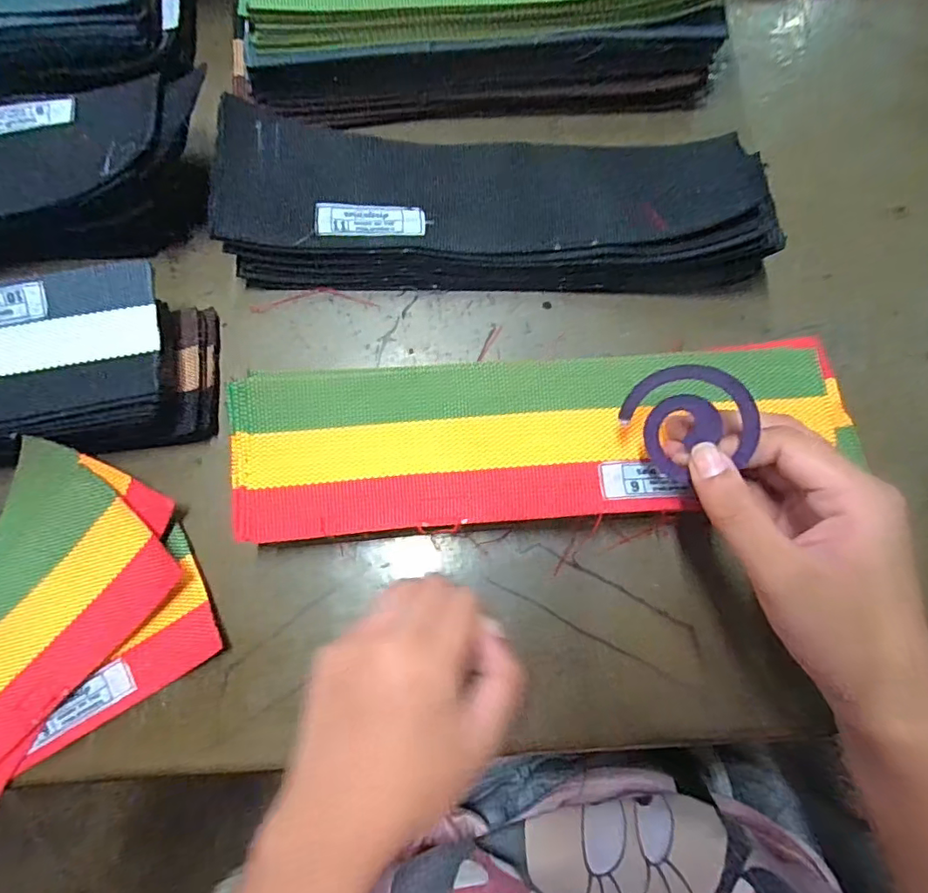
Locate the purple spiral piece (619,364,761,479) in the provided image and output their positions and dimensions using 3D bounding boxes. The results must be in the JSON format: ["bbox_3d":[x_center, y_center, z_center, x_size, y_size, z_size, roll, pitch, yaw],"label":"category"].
[{"bbox_3d":[0.098,-0.012,0.231,0.050,0.005,0.047,9,108,29],"label":"purple spiral piece"}]

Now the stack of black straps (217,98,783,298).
[{"bbox_3d":[0.017,-0.138,0.309,0.303,0.044,0.091,1,77,0],"label":"stack of black straps"}]

